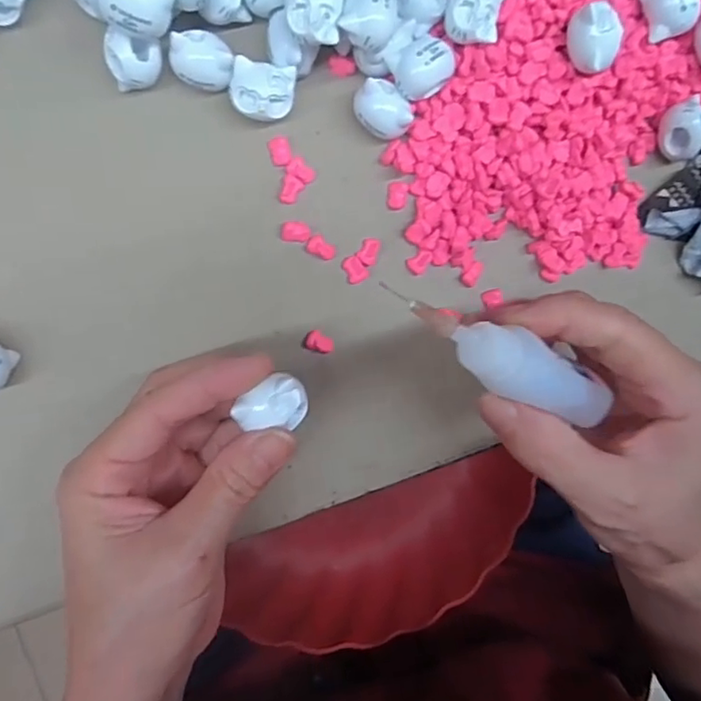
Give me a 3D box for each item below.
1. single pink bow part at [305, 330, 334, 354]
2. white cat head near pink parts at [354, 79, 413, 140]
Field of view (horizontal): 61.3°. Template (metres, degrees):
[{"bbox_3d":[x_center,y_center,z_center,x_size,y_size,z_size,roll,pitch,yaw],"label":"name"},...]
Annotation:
[{"bbox_3d":[-0.013,-0.004,0.263,0.013,0.007,0.008,19,91,-10],"label":"single pink bow part"},{"bbox_3d":[0.013,-0.102,0.254,0.025,0.020,0.018,44,87,-10],"label":"white cat head near pink parts"}]

